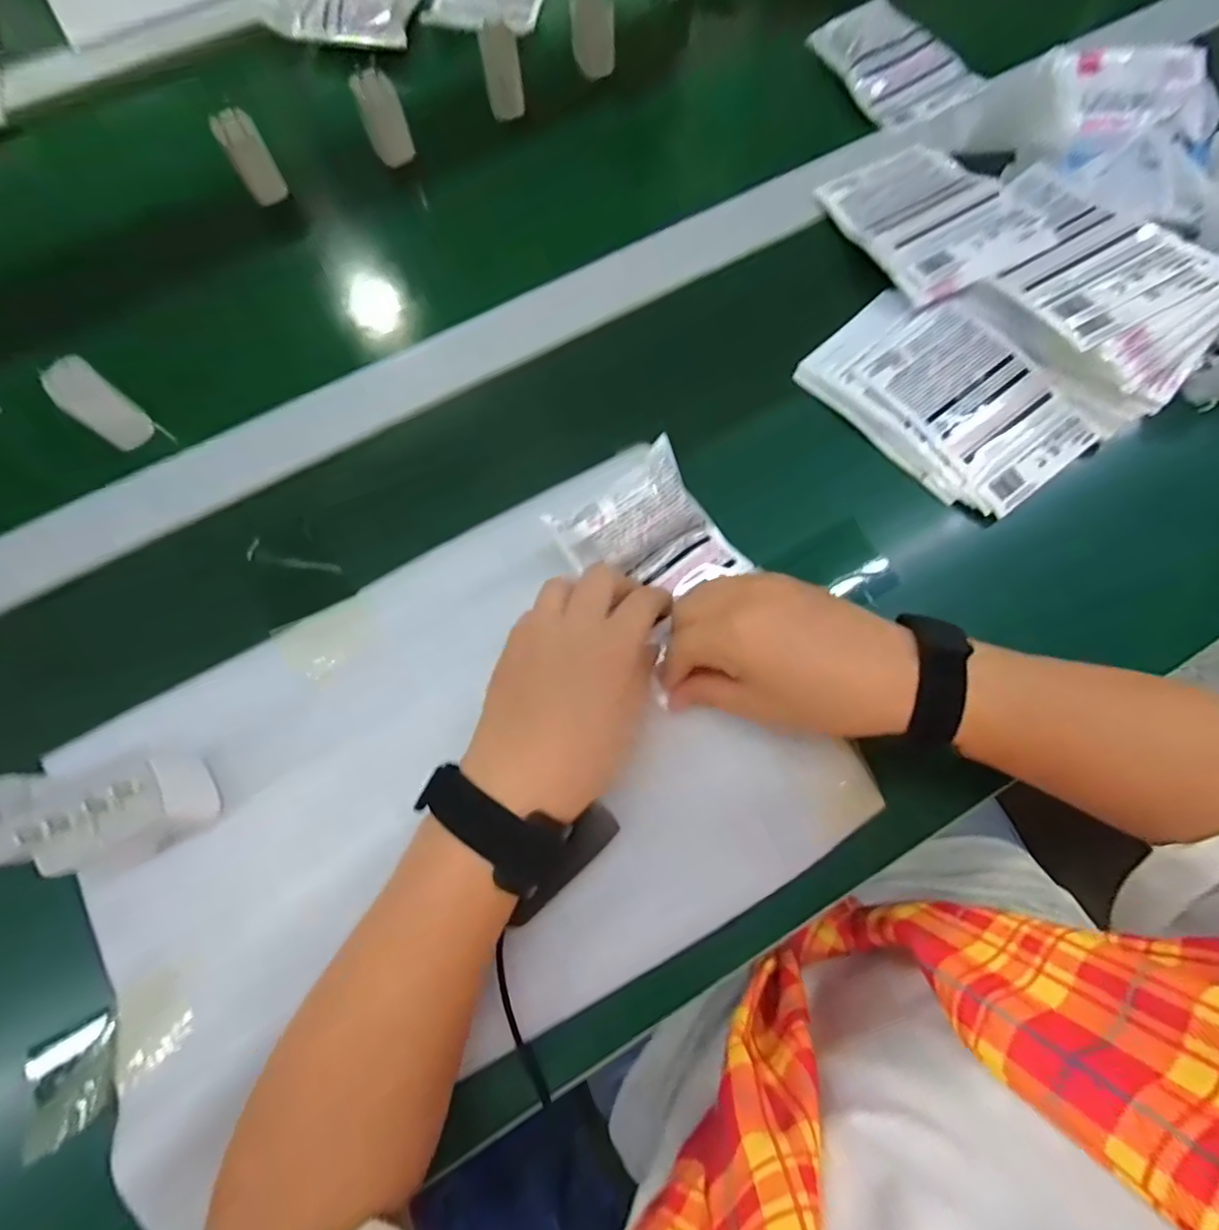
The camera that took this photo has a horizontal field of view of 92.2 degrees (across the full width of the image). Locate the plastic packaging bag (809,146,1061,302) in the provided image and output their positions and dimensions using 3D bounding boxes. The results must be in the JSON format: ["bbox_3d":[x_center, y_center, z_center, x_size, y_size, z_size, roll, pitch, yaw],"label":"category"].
[{"bbox_3d":[0.236,-0.300,0.432,0.106,0.030,0.149,-23,74,-7],"label":"plastic packaging bag"}]

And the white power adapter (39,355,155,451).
[{"bbox_3d":[-0.348,-0.143,0.401,0.015,0.064,0.030,35,75,32],"label":"white power adapter"}]

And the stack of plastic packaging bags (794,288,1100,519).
[{"bbox_3d":[0.230,-0.151,0.403,0.116,0.019,0.169,-37,77,-10],"label":"stack of plastic packaging bags"}]

